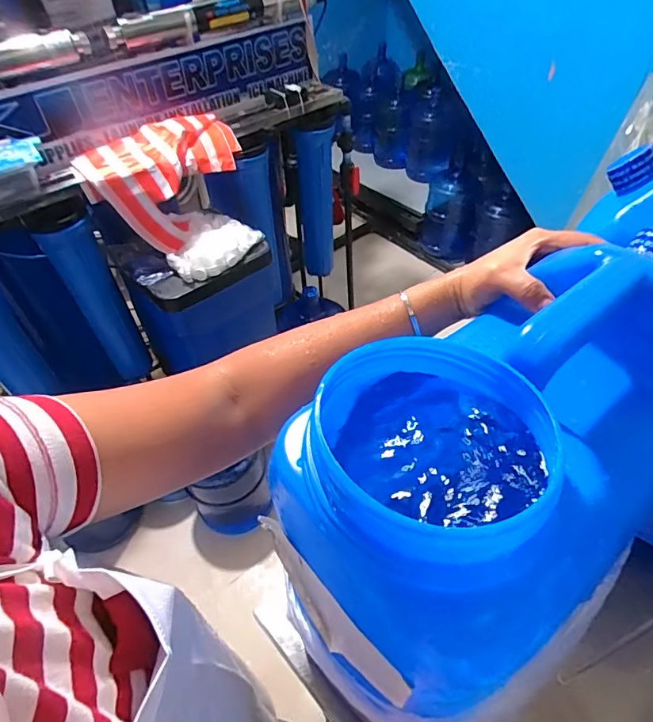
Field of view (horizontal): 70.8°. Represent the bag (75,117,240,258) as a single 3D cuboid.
[{"bbox_3d":[-0.376,-0.441,1.127,0.196,0.202,0.384,26,54,25],"label":"bag"}]

